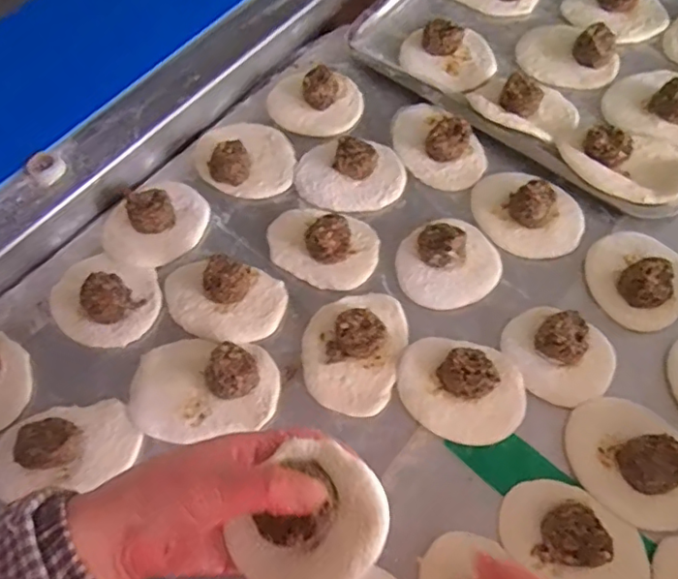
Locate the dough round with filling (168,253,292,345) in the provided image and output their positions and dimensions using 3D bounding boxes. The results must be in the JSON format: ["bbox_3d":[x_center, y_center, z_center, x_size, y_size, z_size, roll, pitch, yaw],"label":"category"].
[{"bbox_3d":[-0.102,0.004,0.476,0.103,0.033,0.076,22,67,14],"label":"dough round with filling"}]

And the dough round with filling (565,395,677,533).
[{"bbox_3d":[0.213,0.118,0.397,0.079,0.028,0.095,-42,68,-16],"label":"dough round with filling"}]

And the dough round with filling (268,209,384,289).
[{"bbox_3d":[-0.016,-0.045,0.497,0.100,0.030,0.072,14,65,11],"label":"dough round with filling"}]

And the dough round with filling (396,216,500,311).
[{"bbox_3d":[0.093,-0.028,0.482,0.086,0.028,0.079,-2,63,3],"label":"dough round with filling"}]

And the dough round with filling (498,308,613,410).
[{"bbox_3d":[0.172,0.049,0.439,0.084,0.030,0.070,24,67,15],"label":"dough round with filling"}]

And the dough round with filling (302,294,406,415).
[{"bbox_3d":[0.011,0.042,0.453,0.080,0.026,0.104,15,65,11],"label":"dough round with filling"}]

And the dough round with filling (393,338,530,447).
[{"bbox_3d":[0.094,0.074,0.431,0.095,0.028,0.078,9,64,9],"label":"dough round with filling"}]

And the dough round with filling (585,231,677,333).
[{"bbox_3d":[0.253,-0.016,0.466,0.085,0.026,0.084,-2,63,3],"label":"dough round with filling"}]

